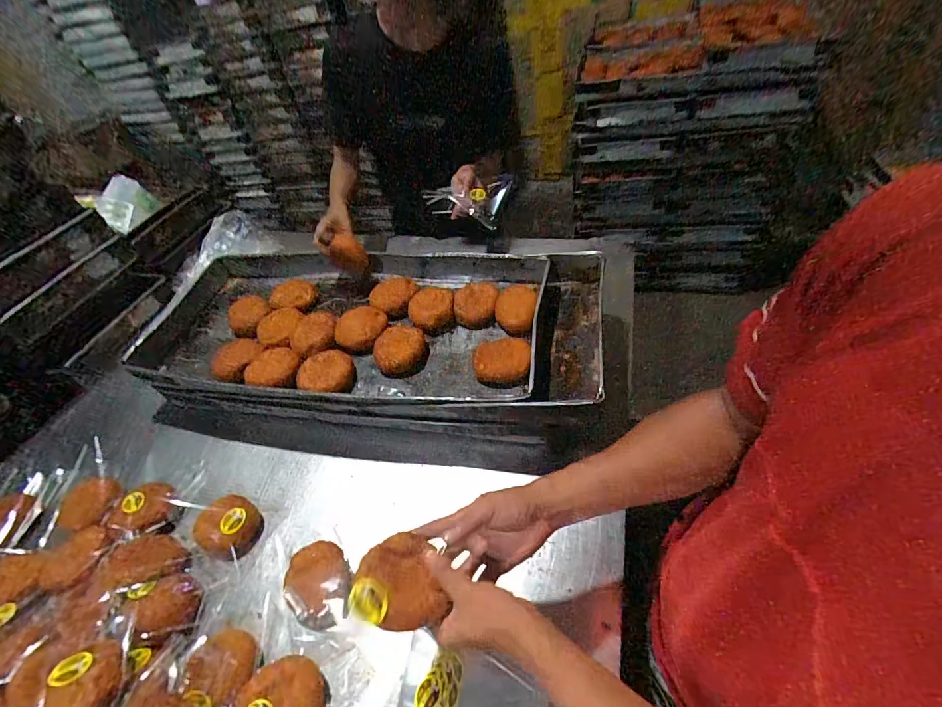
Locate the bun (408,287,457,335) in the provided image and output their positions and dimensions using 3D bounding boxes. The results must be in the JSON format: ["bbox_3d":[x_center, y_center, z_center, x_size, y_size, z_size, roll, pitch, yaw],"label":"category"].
[{"bbox_3d":[-0.077,-0.089,0.821,0.096,0.039,0.097,-8,48,4],"label":"bun"}]

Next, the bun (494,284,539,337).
[{"bbox_3d":[0.087,-0.086,0.793,0.080,0.057,0.104,2,49,13],"label":"bun"}]

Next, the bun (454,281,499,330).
[{"bbox_3d":[0.010,-0.106,0.828,0.086,0.042,0.108,-2,49,10],"label":"bun"}]

